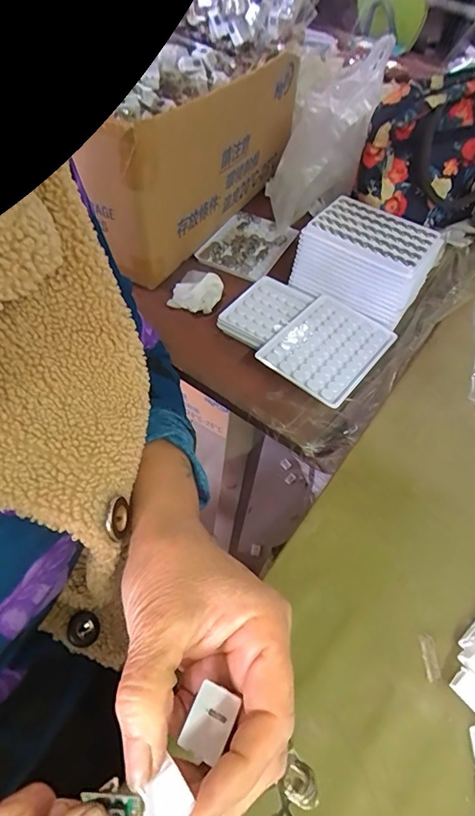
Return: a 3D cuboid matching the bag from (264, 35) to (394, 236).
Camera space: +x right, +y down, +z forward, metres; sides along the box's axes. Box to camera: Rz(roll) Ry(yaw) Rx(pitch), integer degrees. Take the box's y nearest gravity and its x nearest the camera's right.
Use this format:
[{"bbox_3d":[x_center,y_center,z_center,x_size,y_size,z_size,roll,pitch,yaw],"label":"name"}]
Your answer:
[{"bbox_3d":[0.099,-0.311,0.552,0.107,0.184,0.082,12,52,4],"label":"bag"}]

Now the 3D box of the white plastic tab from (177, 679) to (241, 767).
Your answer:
[{"bbox_3d":[-0.012,0.133,0.196,0.018,0.004,0.027,18,68,23],"label":"white plastic tab"}]

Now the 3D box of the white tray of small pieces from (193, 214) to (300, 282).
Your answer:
[{"bbox_3d":[0.013,-0.209,0.590,0.090,0.015,0.118,25,54,13],"label":"white tray of small pieces"}]

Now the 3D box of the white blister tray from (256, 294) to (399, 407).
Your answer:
[{"bbox_3d":[0.088,-0.060,0.460,0.094,0.012,0.121,33,57,21],"label":"white blister tray"}]

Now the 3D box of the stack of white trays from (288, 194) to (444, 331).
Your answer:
[{"bbox_3d":[0.140,-0.161,0.508,0.133,0.068,0.102,31,56,18],"label":"stack of white trays"}]

